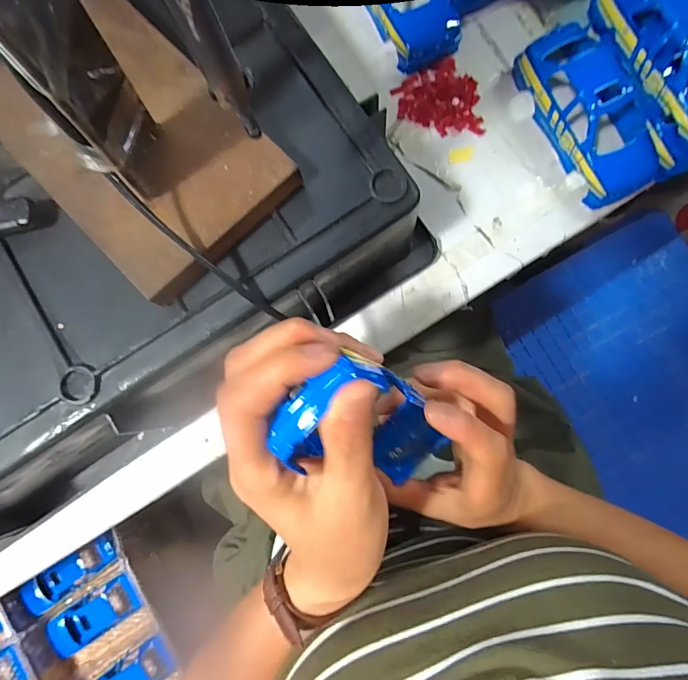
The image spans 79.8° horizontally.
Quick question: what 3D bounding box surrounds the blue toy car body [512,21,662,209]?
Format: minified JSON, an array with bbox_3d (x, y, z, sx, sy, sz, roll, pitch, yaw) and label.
[{"bbox_3d":[0.181,-0.165,0.301,0.059,0.036,0.128,-27,85,-2],"label":"blue toy car body"}]

